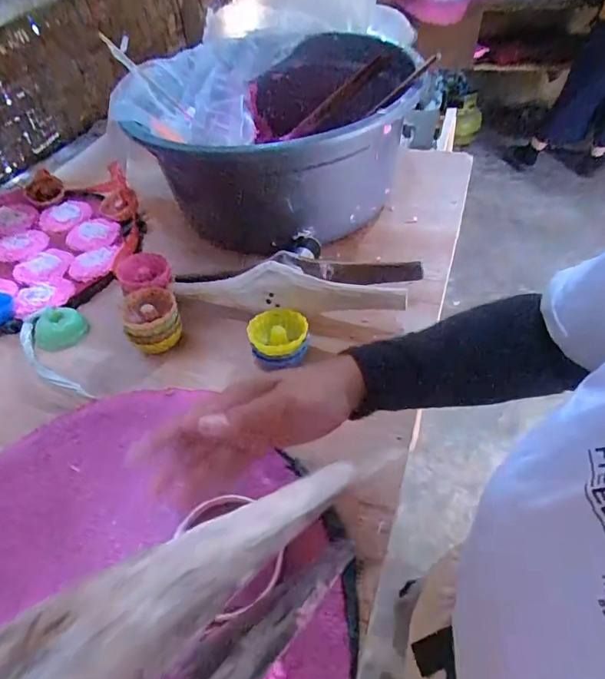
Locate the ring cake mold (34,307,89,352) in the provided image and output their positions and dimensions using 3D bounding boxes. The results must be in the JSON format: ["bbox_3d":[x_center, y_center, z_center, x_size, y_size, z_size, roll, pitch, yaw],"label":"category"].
[{"bbox_3d":[-0.290,-0.012,0.557,0.054,0.029,0.051,-10,47,-6],"label":"ring cake mold"}]

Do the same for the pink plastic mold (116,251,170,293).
[{"bbox_3d":[-0.190,-0.083,0.564,0.064,0.027,0.057,3,48,9],"label":"pink plastic mold"}]

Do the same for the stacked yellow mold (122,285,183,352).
[{"bbox_3d":[-0.168,-0.017,0.525,0.059,0.056,0.065,-22,49,-13],"label":"stacked yellow mold"}]

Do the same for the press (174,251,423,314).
[{"bbox_3d":[-0.018,-0.068,0.528,0.284,0.055,0.062,7,49,13],"label":"press"}]

